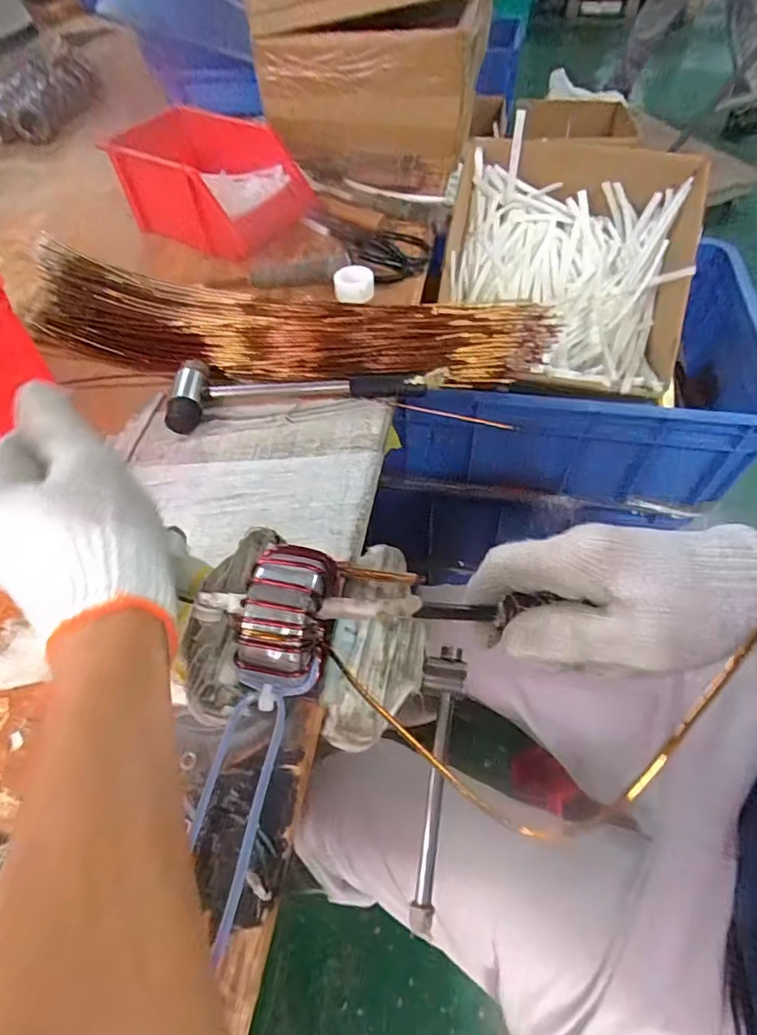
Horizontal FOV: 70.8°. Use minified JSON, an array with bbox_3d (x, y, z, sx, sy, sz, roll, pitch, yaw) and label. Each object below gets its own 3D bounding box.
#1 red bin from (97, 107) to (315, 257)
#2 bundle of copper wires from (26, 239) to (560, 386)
[{"bbox_3d":[-0.225,-0.448,0.711,0.225,0.102,0.144,26,61,20],"label":"red bin"},{"bbox_3d":[-0.113,-0.223,0.590,0.601,0.046,0.156,5,56,8],"label":"bundle of copper wires"}]

